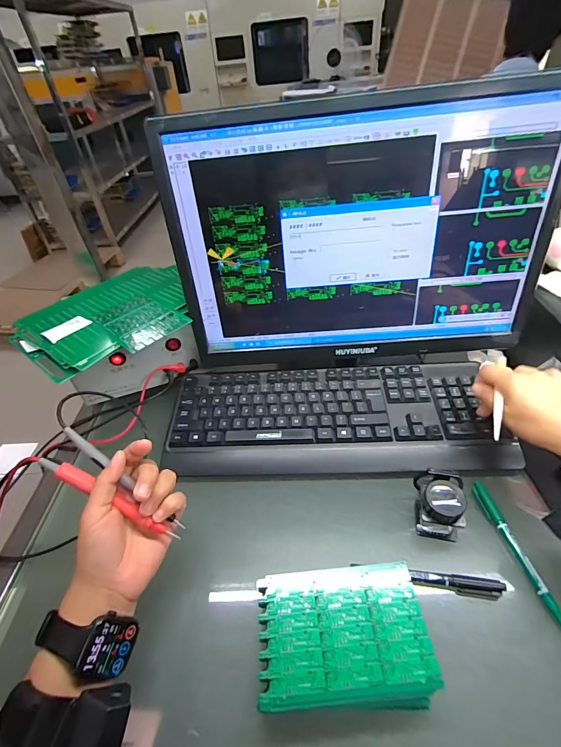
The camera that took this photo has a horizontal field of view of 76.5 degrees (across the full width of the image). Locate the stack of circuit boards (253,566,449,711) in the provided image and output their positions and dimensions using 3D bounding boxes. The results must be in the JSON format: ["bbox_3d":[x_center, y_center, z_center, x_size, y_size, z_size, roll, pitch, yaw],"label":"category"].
[{"bbox_3d":[0.052,0.223,0.304,0.135,0.032,0.095,-6,42,0],"label":"stack of circuit boards"}]

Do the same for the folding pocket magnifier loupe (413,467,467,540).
[{"bbox_3d":[0.167,0.137,0.374,0.047,0.053,0.053,6,44,13],"label":"folding pocket magnifier loupe"}]

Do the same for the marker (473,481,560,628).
[{"bbox_3d":[0.232,0.171,0.354,0.013,0.008,0.136,-9,42,-4],"label":"marker"}]

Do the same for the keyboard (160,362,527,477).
[{"bbox_3d":[0.067,0.058,0.481,0.431,0.039,0.168,-1,42,4],"label":"keyboard"}]

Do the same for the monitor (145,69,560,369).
[{"bbox_3d":[0.095,-0.140,0.437,0.429,0.317,0.084,-1,42,5],"label":"monitor"}]

